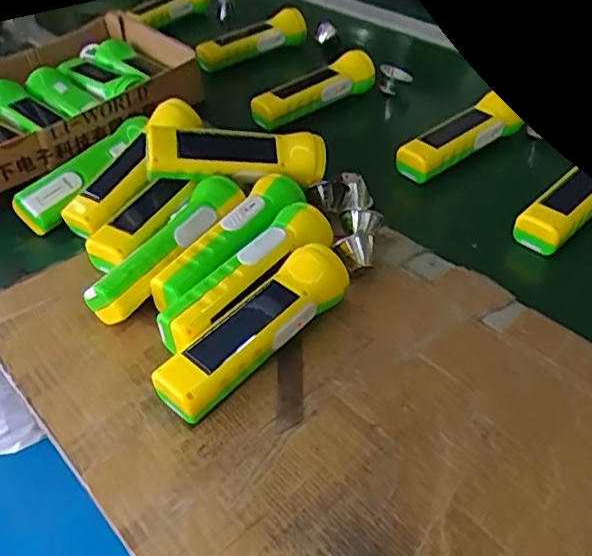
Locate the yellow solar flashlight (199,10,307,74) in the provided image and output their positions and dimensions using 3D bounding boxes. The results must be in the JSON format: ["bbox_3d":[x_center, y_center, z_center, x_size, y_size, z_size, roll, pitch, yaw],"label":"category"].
[{"bbox_3d":[-0.067,-0.346,0.895,0.171,0.055,0.047,-26,47,-22],"label":"yellow solar flashlight"}]

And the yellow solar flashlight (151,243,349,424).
[{"bbox_3d":[-0.029,0.038,0.456,0.042,0.042,0.164,32,54,33],"label":"yellow solar flashlight"}]

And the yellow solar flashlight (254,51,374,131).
[{"bbox_3d":[0.022,-0.238,0.766,0.173,0.047,0.041,-26,47,-22],"label":"yellow solar flashlight"}]

